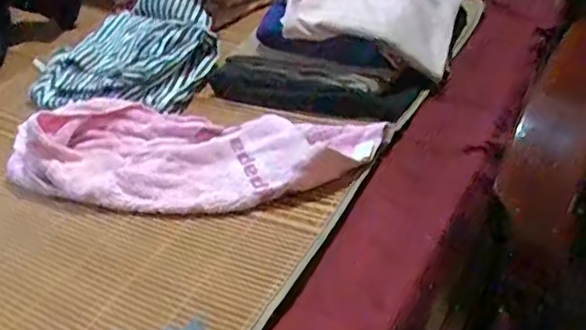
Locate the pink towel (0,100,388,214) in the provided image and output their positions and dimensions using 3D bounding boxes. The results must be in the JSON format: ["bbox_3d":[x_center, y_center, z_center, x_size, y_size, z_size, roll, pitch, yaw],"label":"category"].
[{"bbox_3d":[-0.124,-0.017,0.717,0.454,0.060,0.172,4,40,11],"label":"pink towel"}]

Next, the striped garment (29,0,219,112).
[{"bbox_3d":[-0.260,-0.188,0.908,0.279,0.069,0.333,-12,40,-8],"label":"striped garment"}]

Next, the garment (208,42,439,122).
[{"bbox_3d":[0.026,-0.104,0.795,0.301,0.064,0.077,8,41,15],"label":"garment"}]

